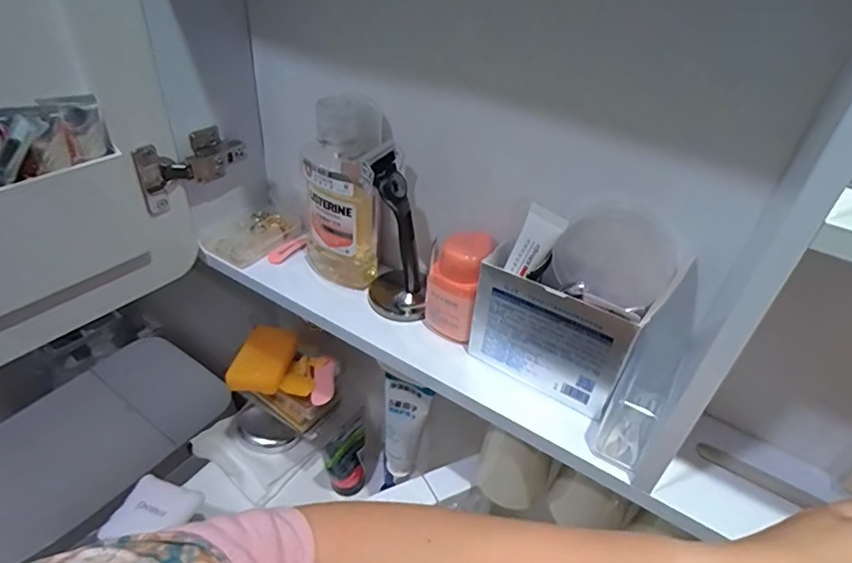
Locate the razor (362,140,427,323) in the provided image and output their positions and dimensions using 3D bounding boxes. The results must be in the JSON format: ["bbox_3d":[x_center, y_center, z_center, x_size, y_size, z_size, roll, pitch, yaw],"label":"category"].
[{"bbox_3d":[-0.025,-0.038,0.454,0.056,0.151,0.064,3,38,-3],"label":"razor"}]

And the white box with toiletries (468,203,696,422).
[{"bbox_3d":[0.112,0.015,0.397,0.125,0.132,0.076,26,43,25],"label":"white box with toiletries"}]

